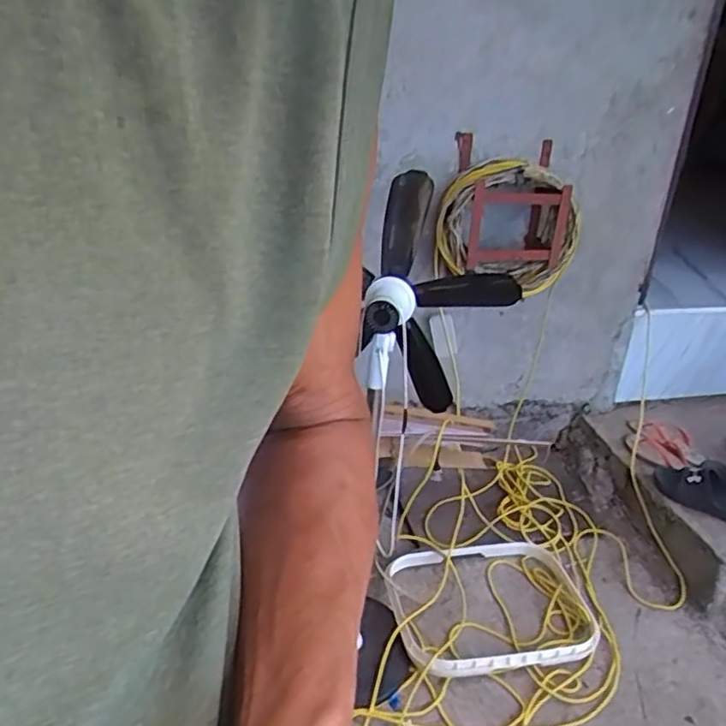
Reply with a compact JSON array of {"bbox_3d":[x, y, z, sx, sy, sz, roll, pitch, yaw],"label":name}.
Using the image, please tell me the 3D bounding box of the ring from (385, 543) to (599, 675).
[{"bbox_3d":[0.298,0.545,1.481,0.446,0.058,0.344,-4,28,-15],"label":"ring"}]

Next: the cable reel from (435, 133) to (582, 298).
[{"bbox_3d":[0.342,-0.350,1.544,0.313,0.333,0.194,10,25,-11],"label":"cable reel"}]

